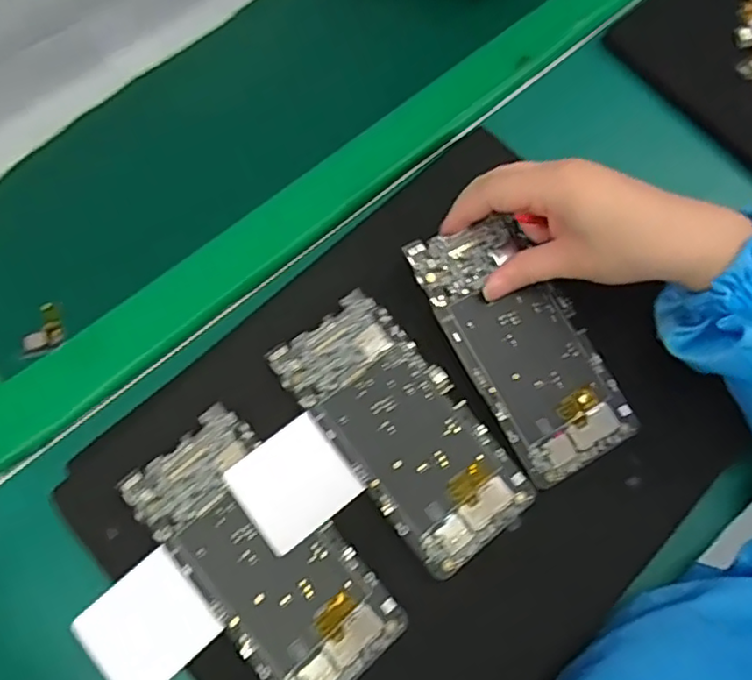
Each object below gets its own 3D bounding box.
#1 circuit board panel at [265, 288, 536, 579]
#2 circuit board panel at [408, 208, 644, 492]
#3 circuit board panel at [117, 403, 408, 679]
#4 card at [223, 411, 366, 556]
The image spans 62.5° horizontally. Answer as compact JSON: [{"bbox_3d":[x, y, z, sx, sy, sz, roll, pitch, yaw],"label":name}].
[{"bbox_3d":[0.014,0.048,0.347,0.073,0.004,0.152,-37,76,-12],"label":"circuit board panel"},{"bbox_3d":[0.084,0.000,0.358,0.075,0.006,0.154,-32,84,-11],"label":"circuit board panel"},{"bbox_3d":[-0.059,0.113,0.327,0.072,0.008,0.153,-40,76,-12],"label":"circuit board panel"},{"bbox_3d":[-0.044,0.077,0.338,0.057,0.004,0.054,-36,75,-12],"label":"card"}]

